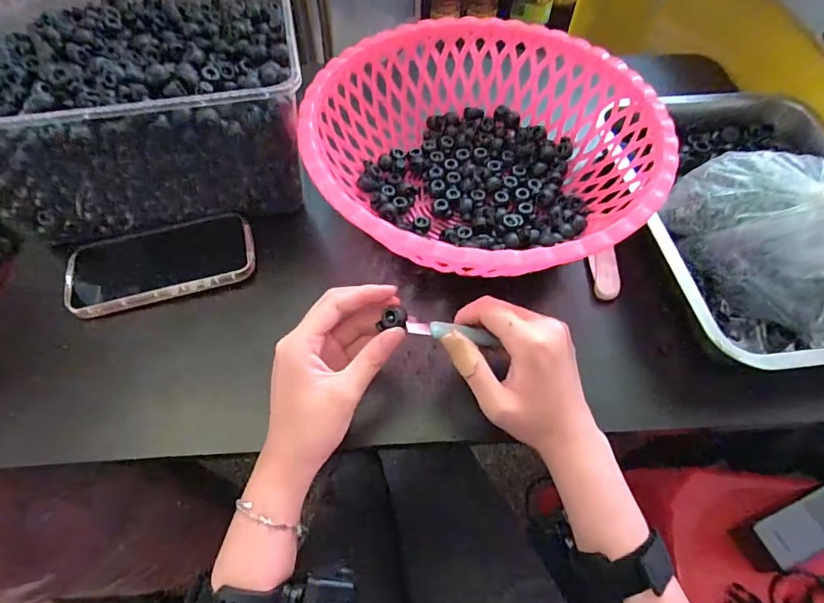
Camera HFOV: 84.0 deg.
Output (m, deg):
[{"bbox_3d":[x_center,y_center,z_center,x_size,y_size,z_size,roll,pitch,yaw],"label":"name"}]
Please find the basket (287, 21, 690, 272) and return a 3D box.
[{"bbox_3d":[0.060,-0.126,0.426,0.291,0.108,0.292,0,58,-1],"label":"basket"}]

